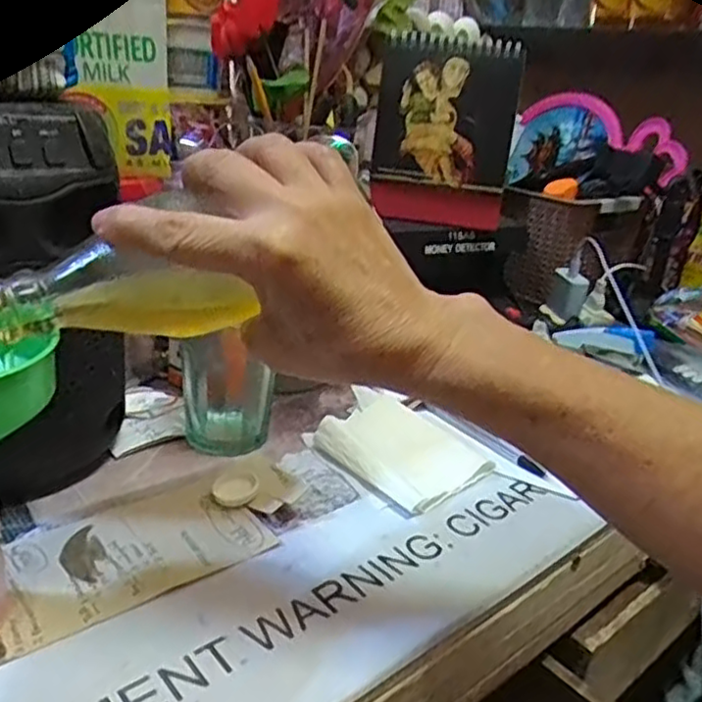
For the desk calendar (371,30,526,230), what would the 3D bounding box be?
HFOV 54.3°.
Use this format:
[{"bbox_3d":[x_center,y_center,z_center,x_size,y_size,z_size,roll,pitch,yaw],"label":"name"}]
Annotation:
[{"bbox_3d":[0.088,-0.207,0.649,0.125,0.166,0.038,8,16,4],"label":"desk calendar"}]

